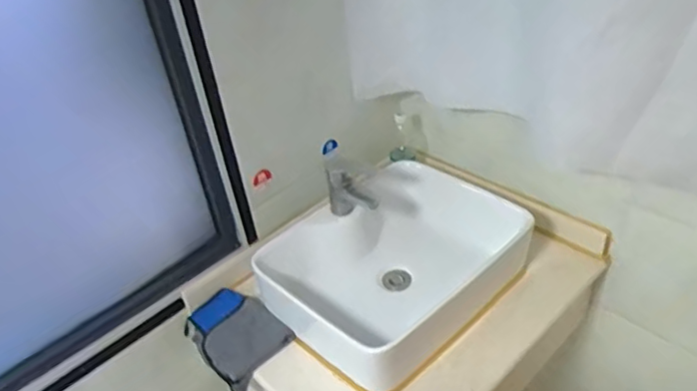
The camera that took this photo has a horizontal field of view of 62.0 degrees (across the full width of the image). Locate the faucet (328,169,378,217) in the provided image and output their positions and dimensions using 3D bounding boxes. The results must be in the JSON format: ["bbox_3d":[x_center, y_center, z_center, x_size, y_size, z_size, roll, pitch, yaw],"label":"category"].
[{"bbox_3d":[0.021,0.003,1.272,0.131,0.127,0.044,14,41,28],"label":"faucet"}]

